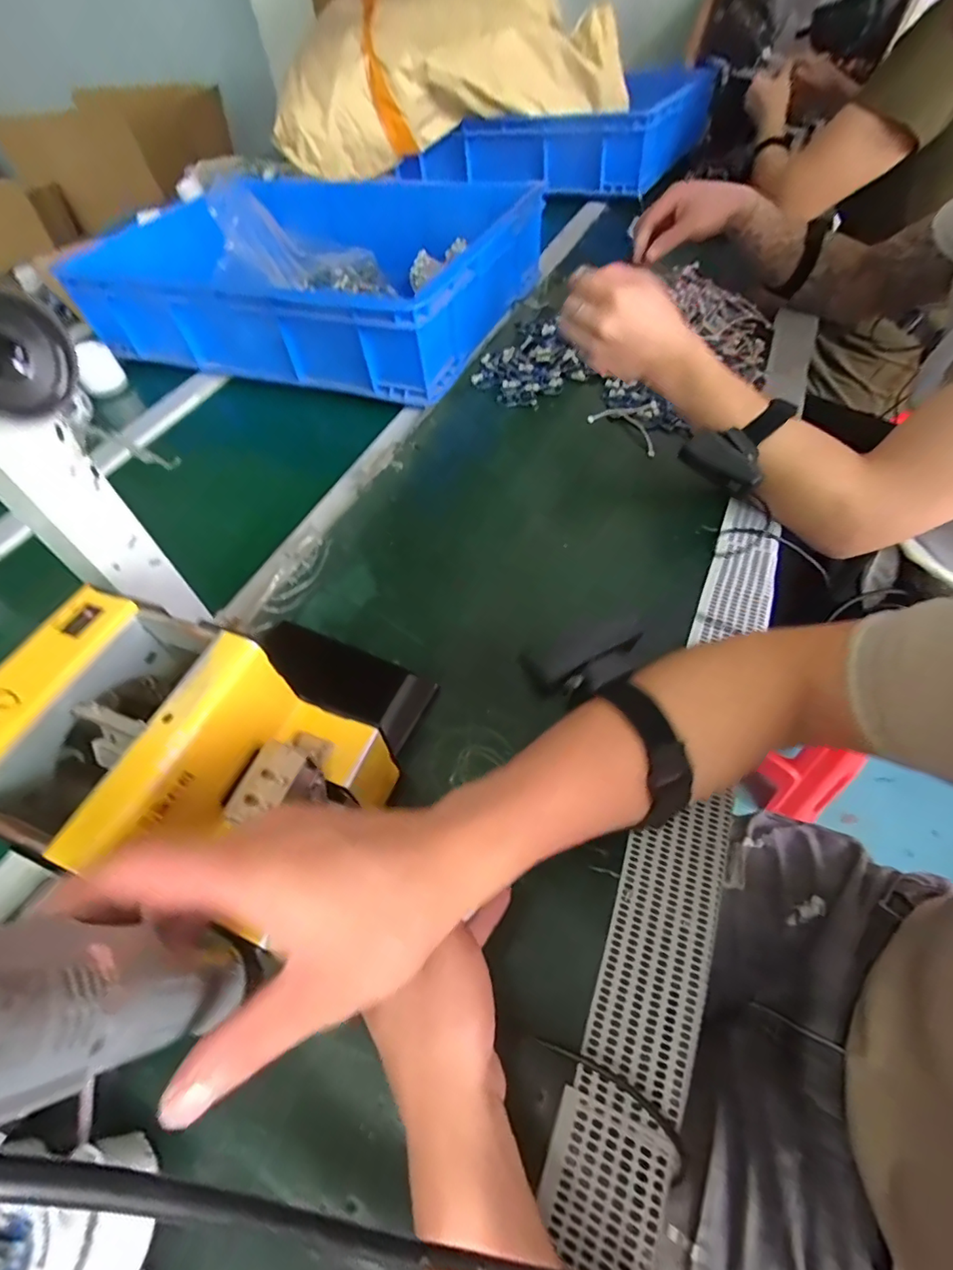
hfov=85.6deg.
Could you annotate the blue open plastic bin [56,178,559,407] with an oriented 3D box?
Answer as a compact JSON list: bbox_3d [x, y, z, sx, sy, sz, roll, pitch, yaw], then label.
[{"bbox_3d":[-0.237,-0.537,0.756,0.578,0.129,0.396,16,57,15],"label":"blue open plastic bin"}]

